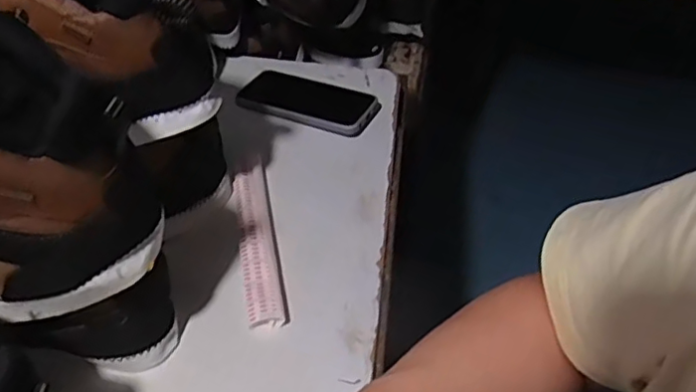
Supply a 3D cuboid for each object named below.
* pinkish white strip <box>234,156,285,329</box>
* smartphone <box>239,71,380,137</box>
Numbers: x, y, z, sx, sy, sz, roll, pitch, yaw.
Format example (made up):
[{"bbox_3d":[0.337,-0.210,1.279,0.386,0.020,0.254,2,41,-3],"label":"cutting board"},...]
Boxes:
[{"bbox_3d":[-0.084,0.036,0.558,0.031,0.018,0.197,-5,41,-11],"label":"pinkish white strip"},{"bbox_3d":[-0.048,-0.112,0.732,0.160,0.019,0.080,18,43,16],"label":"smartphone"}]

